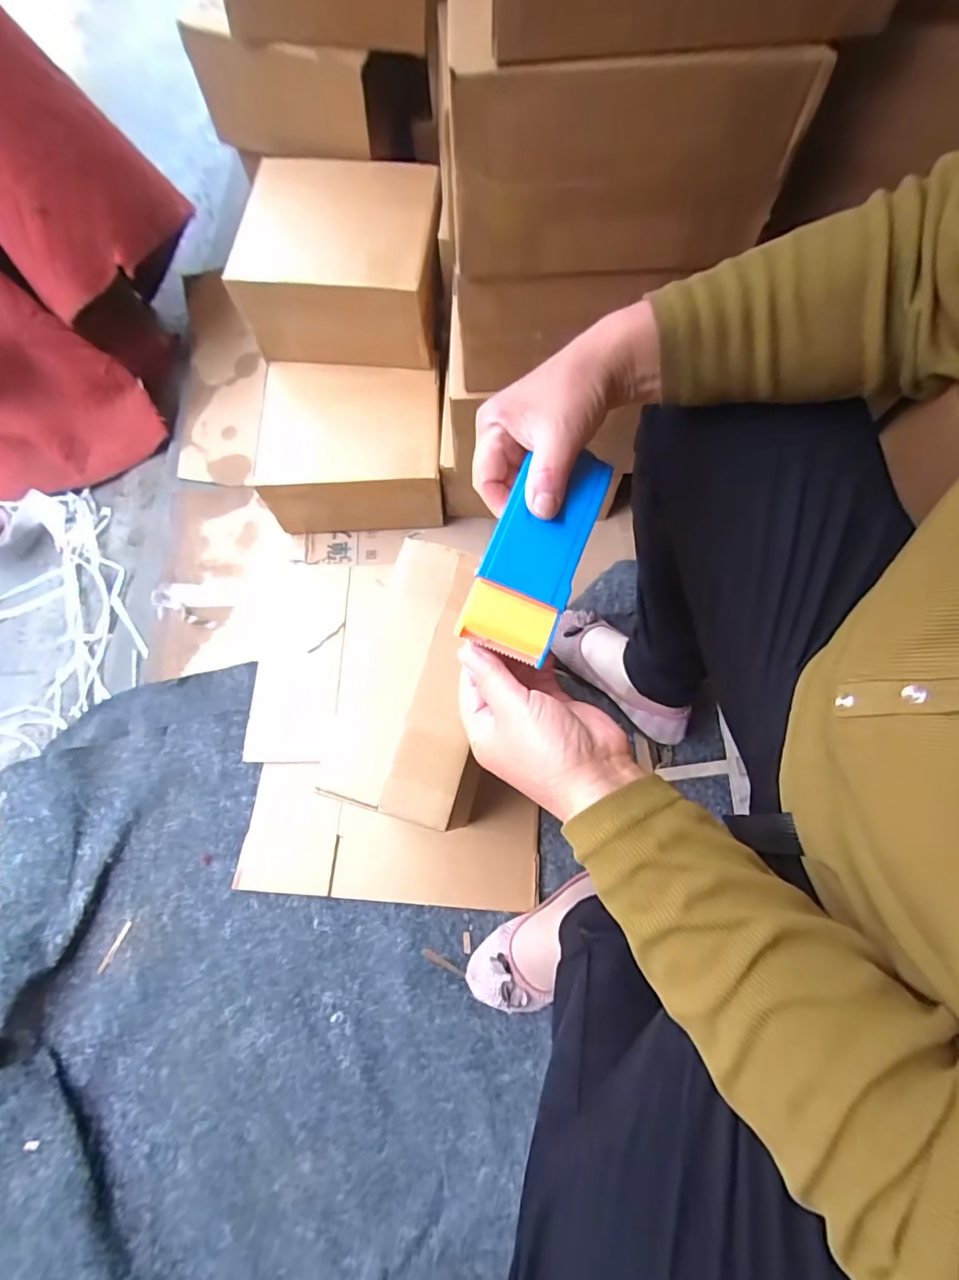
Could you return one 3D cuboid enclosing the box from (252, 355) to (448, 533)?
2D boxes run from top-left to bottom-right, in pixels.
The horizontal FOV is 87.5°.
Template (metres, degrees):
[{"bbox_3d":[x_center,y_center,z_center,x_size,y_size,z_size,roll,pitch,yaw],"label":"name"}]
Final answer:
[{"bbox_3d":[-0.192,-0.305,0.808,0.263,0.139,0.223,-2,72,1],"label":"box"}]

